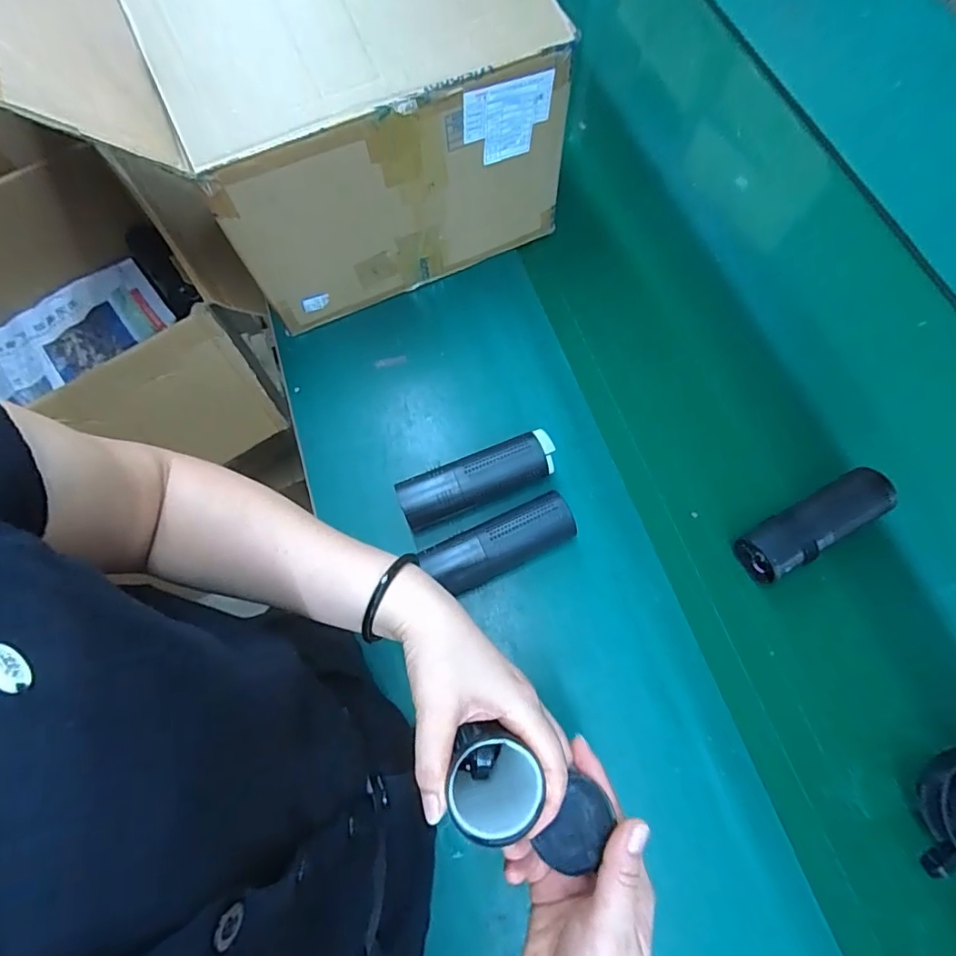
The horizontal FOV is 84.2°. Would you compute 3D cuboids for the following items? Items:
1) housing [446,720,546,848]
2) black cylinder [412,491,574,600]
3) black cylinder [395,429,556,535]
[{"bbox_3d":[0.010,0.177,0.305,0.049,0.057,0.052,-1,69,2],"label":"housing"},{"bbox_3d":[0.023,0.069,0.556,0.158,0.046,0.051,-25,70,-7],"label":"black cylinder"},{"bbox_3d":[-0.001,0.002,0.579,0.174,0.049,0.054,-23,70,-7],"label":"black cylinder"}]

